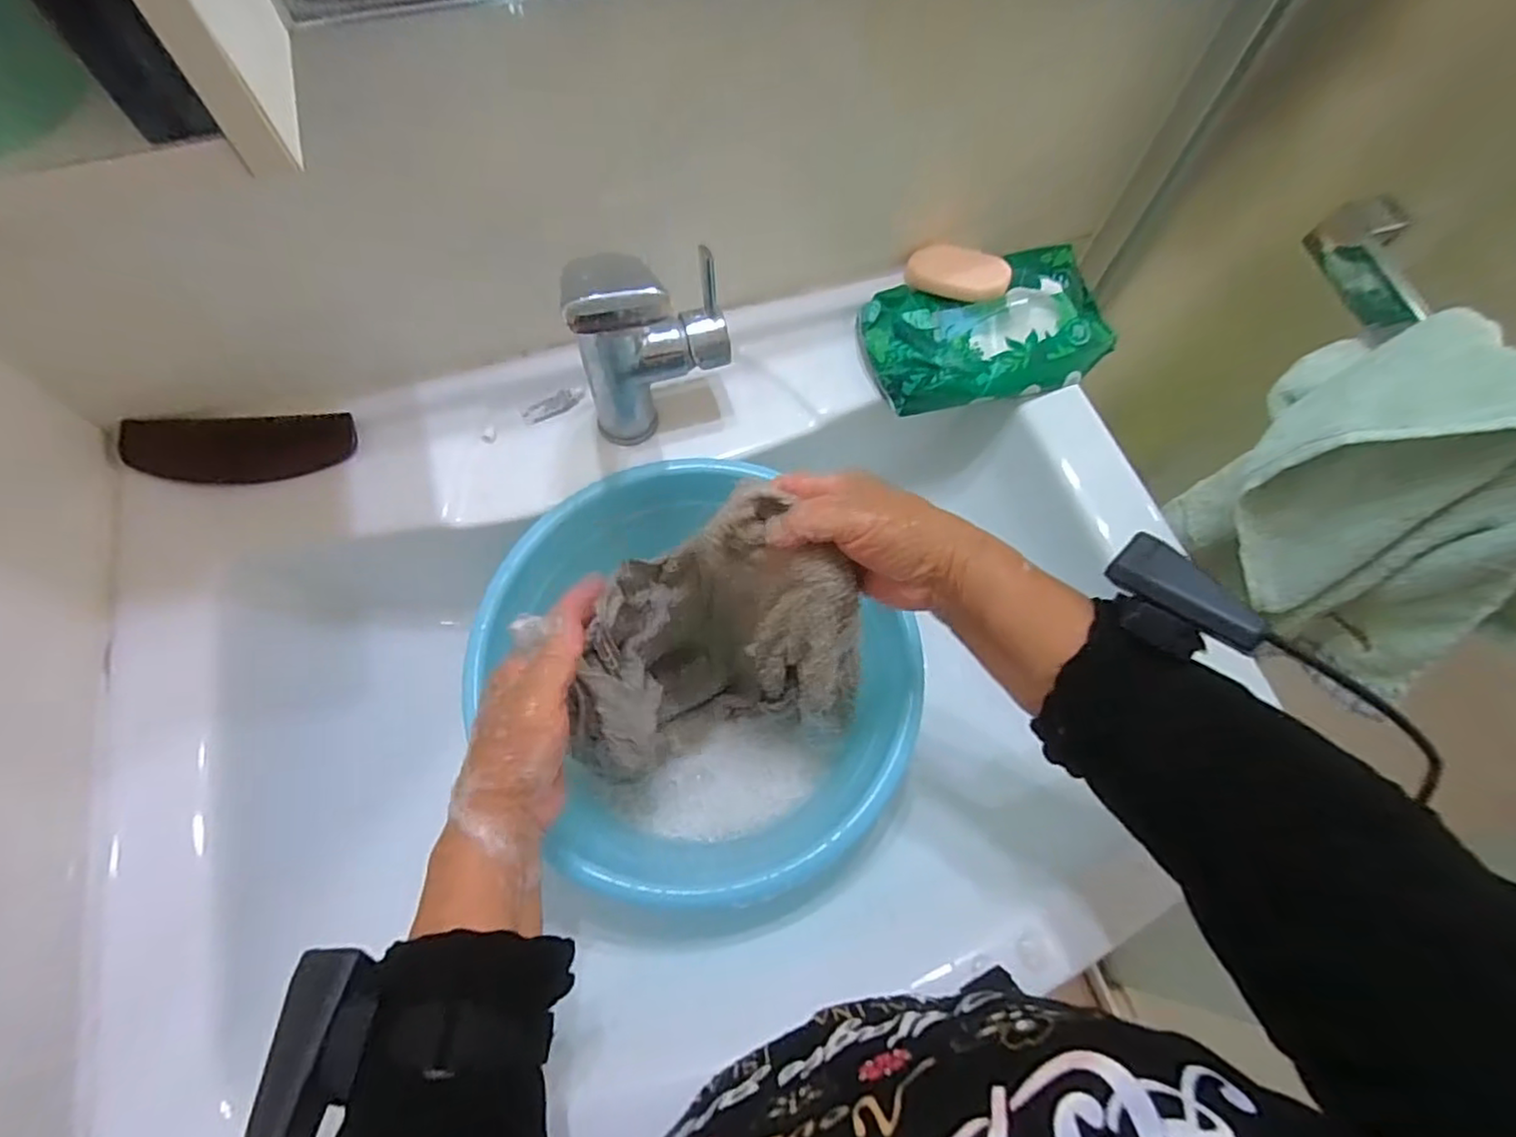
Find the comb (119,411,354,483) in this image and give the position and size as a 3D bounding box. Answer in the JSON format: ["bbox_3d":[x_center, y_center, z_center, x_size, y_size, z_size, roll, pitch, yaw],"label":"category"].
[{"bbox_3d":[-0.394,-0.091,0.504,0.150,0.012,0.048,-6,108,-17],"label":"comb"}]

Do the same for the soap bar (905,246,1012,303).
[{"bbox_3d":[0.178,-0.264,0.589,0.093,0.021,0.046,24,66,23],"label":"soap bar"}]

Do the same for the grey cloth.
[{"bbox_3d":[-0.034,0.059,0.476,0.191,0.252,0.127,-12,68,-9],"label":"grey cloth"}]

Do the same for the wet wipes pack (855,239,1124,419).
[{"bbox_3d":[0.201,-0.206,0.566,0.214,0.045,0.132,-16,68,-10],"label":"wet wipes pack"}]

